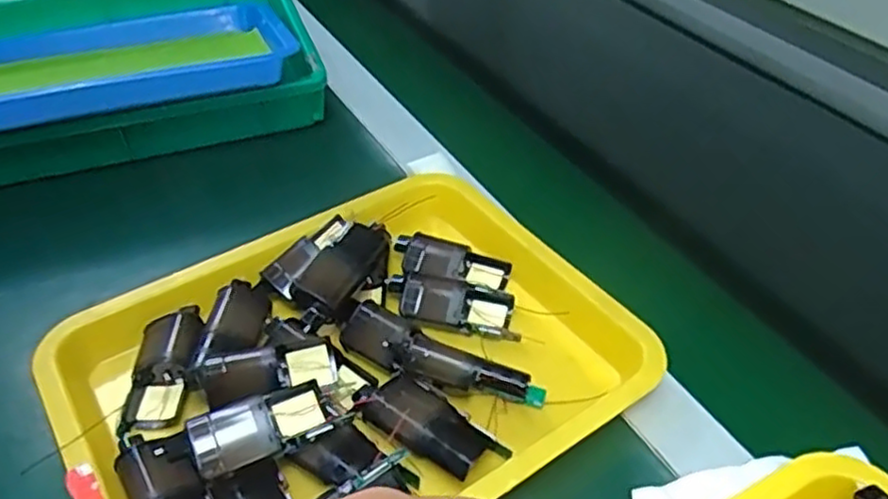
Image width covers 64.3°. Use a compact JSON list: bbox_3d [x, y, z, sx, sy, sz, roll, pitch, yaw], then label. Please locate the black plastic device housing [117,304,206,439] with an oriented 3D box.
[{"bbox_3d":[-0.179,0.074,0.457,0.043,0.026,0.088,-4,42,-5],"label":"black plastic device housing"}]

